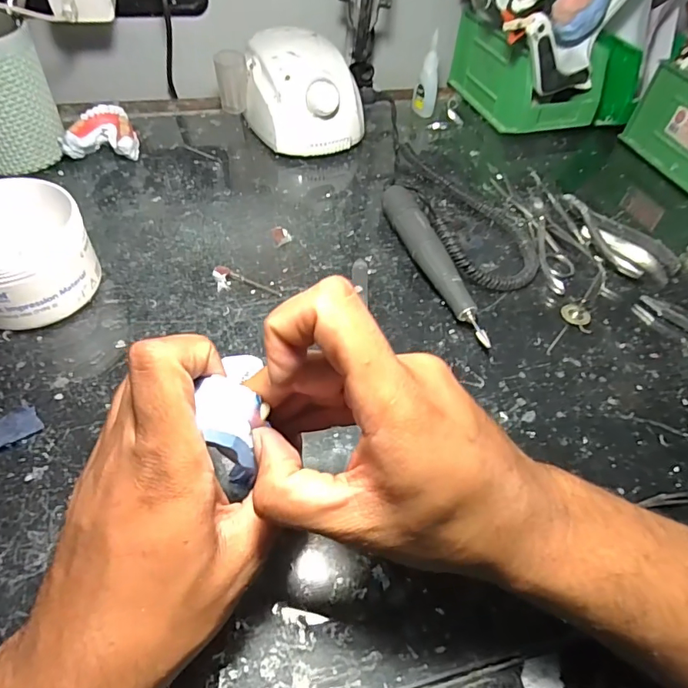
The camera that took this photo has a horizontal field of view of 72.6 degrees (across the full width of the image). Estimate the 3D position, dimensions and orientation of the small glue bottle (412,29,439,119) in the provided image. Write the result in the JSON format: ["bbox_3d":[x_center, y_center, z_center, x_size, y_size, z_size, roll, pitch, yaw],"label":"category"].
[{"bbox_3d":[0.097,-0.302,0.532,0.026,0.083,0.017,10,51,3],"label":"small glue bottle"}]

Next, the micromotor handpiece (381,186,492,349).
[{"bbox_3d":[0.071,-0.066,0.374,0.025,0.031,0.165,-14,54,-16],"label":"micromotor handpiece"}]

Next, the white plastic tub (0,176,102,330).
[{"bbox_3d":[-0.218,-0.060,0.315,0.088,0.073,0.078,-21,56,-20],"label":"white plastic tub"}]

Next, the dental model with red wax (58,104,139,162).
[{"bbox_3d":[-0.231,-0.200,0.453,0.063,0.035,0.051,-1,52,-6],"label":"dental model with red wax"}]

